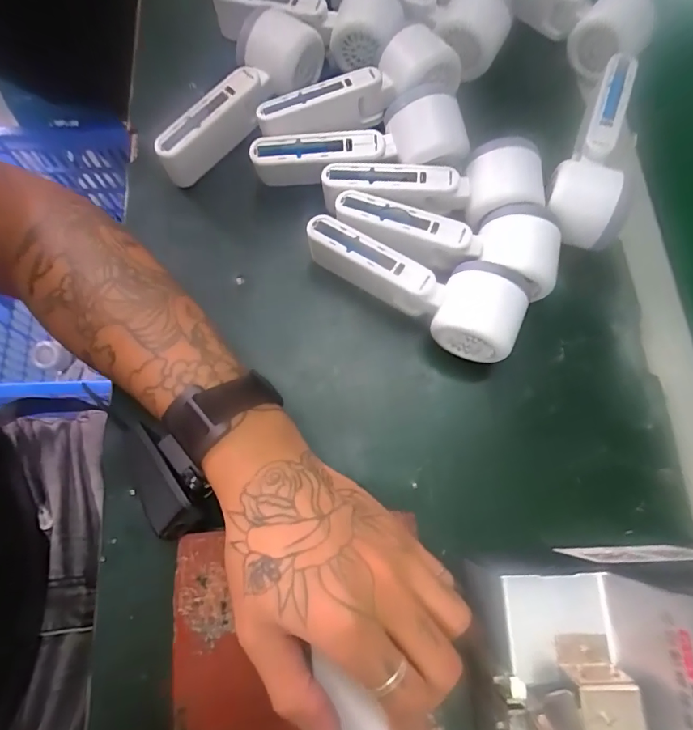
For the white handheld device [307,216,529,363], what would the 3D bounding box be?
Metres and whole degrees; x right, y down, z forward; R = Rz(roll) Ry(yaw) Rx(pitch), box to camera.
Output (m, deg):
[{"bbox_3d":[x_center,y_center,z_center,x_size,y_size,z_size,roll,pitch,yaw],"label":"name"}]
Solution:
[{"bbox_3d":[0.045,-0.056,0.332,0.159,0.055,0.054,22,75,6],"label":"white handheld device"}]

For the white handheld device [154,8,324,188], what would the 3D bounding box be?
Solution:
[{"bbox_3d":[-0.085,-0.212,0.365,0.054,0.050,0.156,37,75,8],"label":"white handheld device"}]

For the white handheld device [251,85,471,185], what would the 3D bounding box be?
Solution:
[{"bbox_3d":[0.010,-0.167,0.349,0.163,0.047,0.051,-9,74,-3],"label":"white handheld device"}]

